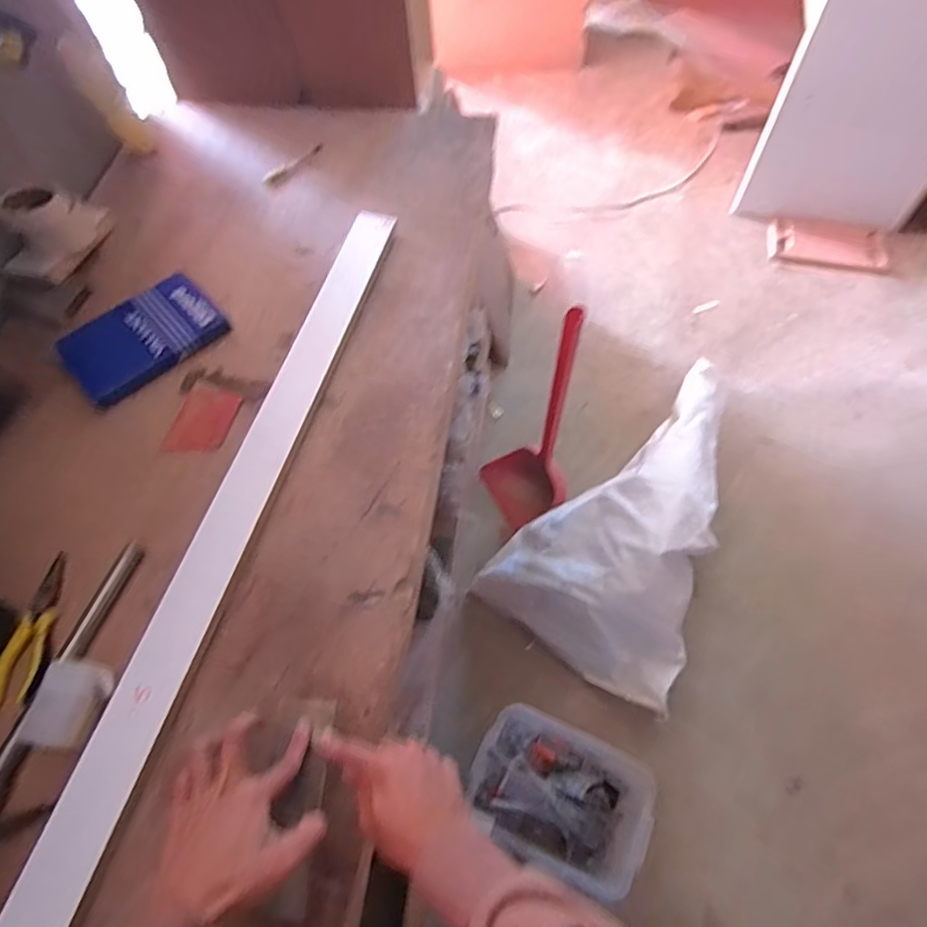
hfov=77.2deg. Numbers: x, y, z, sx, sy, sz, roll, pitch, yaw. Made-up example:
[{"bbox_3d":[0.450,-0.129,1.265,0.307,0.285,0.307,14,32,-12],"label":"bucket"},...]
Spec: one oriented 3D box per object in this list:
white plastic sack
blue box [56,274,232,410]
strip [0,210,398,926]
[{"bbox_3d":[0.433,0.117,1.383,0.491,0.298,0.740,33,67,19],"label":"white plastic sack"},{"bbox_3d":[-0.470,-0.186,0.859,0.224,0.035,0.135,-35,65,-14],"label":"blue box"},{"bbox_3d":[-0.270,0.016,0.739,0.070,0.013,0.966,14,63,6],"label":"strip"}]

